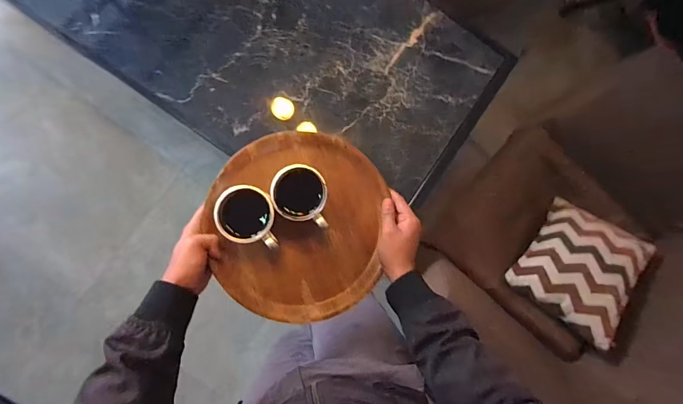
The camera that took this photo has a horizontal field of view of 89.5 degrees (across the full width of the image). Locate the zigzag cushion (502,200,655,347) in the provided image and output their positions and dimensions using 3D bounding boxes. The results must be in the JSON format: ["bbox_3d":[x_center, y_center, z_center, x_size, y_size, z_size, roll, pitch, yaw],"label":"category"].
[{"bbox_3d":[0.680,0.174,0.976,0.318,0.081,0.340,37,74,25],"label":"zigzag cushion"}]

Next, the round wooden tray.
[{"bbox_3d":[-0.068,0.040,0.541,0.261,0.044,0.284,0,88,-5],"label":"round wooden tray"}]

